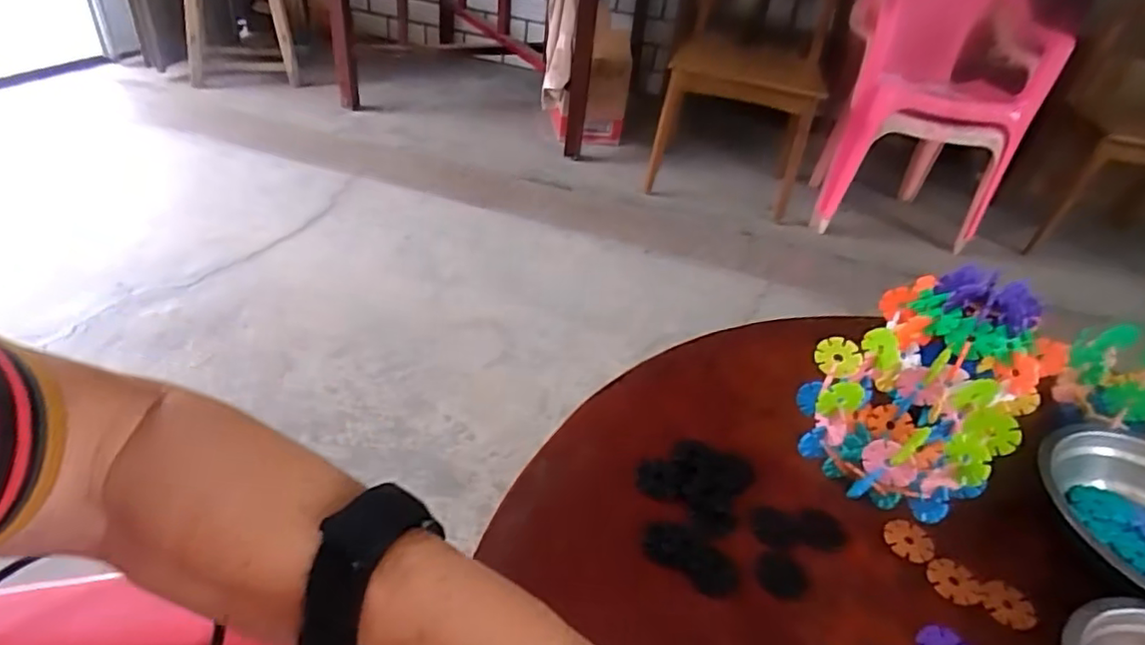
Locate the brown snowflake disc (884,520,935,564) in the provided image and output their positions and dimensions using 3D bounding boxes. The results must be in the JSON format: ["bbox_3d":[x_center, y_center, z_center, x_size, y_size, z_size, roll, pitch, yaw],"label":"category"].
[{"bbox_3d":[0.233,0.150,0.427,0.033,0.005,0.029,19,39,15],"label":"brown snowflake disc"}]

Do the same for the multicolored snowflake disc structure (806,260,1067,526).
[{"bbox_3d":[0.256,0.049,0.454,0.190,0.116,0.125,-26,48,-36],"label":"multicolored snowflake disc structure"}]

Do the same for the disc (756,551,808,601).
[{"bbox_3d":[0.136,0.163,0.400,0.031,0.004,0.029,5,37,-4],"label":"disc"}]

